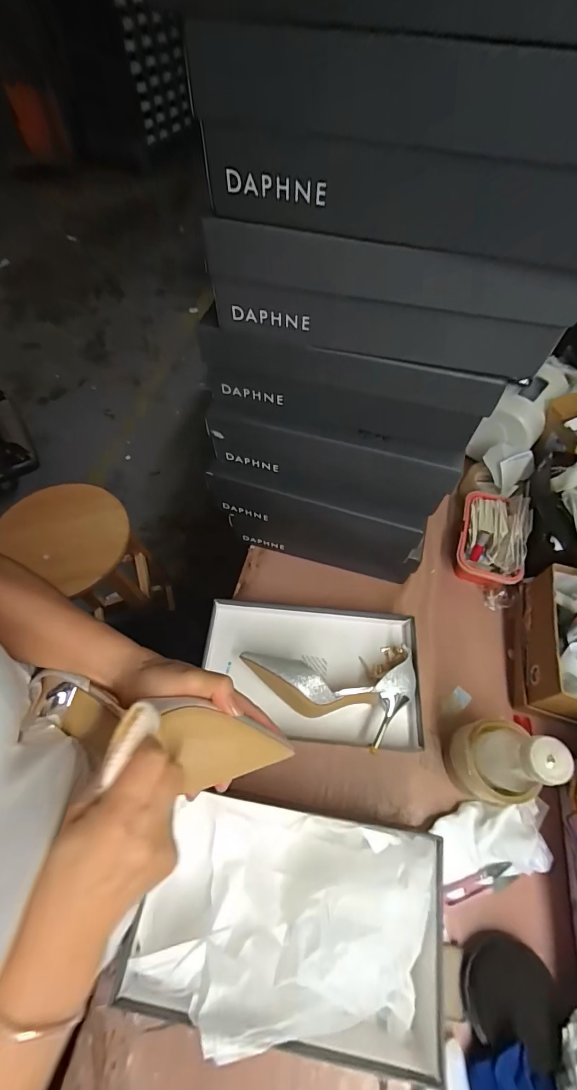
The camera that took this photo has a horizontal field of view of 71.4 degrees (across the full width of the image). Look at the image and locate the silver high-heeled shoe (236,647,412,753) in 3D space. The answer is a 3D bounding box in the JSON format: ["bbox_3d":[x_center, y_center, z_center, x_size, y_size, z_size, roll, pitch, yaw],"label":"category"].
[{"bbox_3d":[0.063,0.204,0.541,0.231,0.069,0.131,-4,60,-3],"label":"silver high-heeled shoe"}]

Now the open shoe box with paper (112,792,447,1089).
[{"bbox_3d":[0.003,0.380,0.413,0.293,0.101,0.170,6,60,4],"label":"open shoe box with paper"}]

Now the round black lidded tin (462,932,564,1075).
[{"bbox_3d":[0.228,0.460,0.411,0.089,0.019,0.088,9,36,10],"label":"round black lidded tin"}]

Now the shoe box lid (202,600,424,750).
[{"bbox_3d":[0.030,0.179,0.577,0.304,0.032,0.180,4,59,2],"label":"shoe box lid"}]

